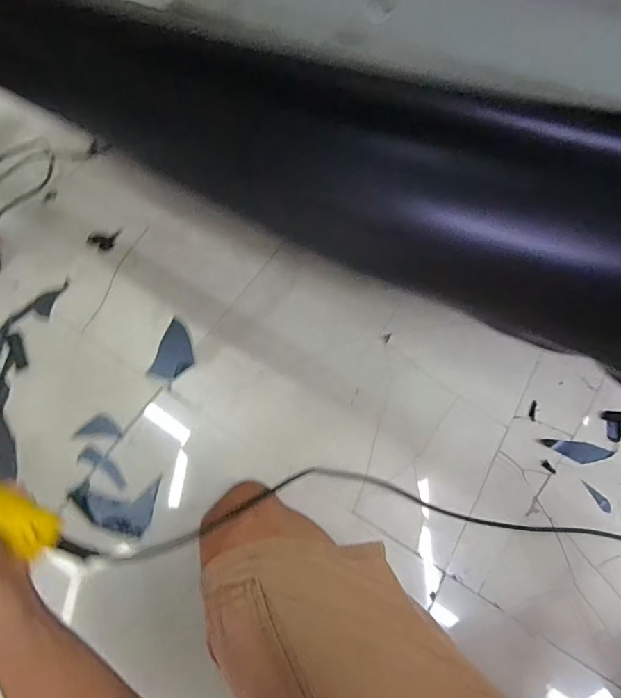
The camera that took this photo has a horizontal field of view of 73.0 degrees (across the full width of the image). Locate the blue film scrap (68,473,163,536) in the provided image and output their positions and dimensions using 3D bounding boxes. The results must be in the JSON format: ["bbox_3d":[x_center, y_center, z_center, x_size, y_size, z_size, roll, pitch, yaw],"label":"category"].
[{"bbox_3d":[-0.341,0.267,0.726,0.148,0.009,0.090,5,65,3],"label":"blue film scrap"}]

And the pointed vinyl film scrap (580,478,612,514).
[{"bbox_3d":[0.487,0.247,0.714,0.019,0.004,0.061,-25,67,-11],"label":"pointed vinyl film scrap"}]

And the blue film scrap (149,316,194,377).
[{"bbox_3d":[-0.273,0.001,0.863,0.078,0.004,0.125,10,65,5],"label":"blue film scrap"}]

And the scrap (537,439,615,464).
[{"bbox_3d":[0.471,0.182,0.746,0.125,0.008,0.035,11,65,6],"label":"scrap"}]

